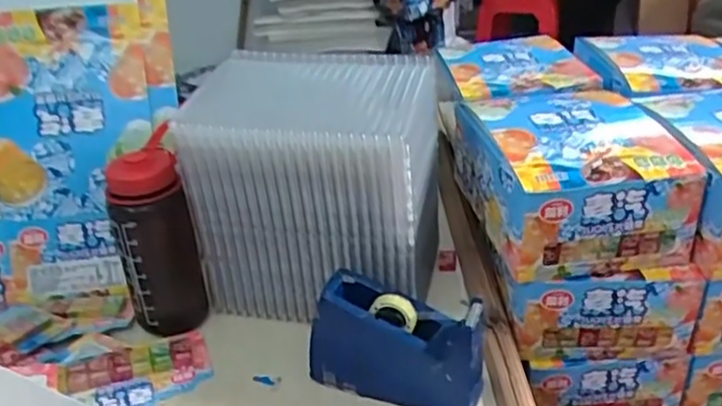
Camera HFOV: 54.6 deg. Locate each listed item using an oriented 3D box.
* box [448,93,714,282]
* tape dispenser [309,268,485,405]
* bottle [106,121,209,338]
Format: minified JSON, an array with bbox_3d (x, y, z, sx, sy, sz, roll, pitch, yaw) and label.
[{"bbox_3d":[0.187,-0.031,0.643,0.156,0.094,0.196,-7,29,-7],"label":"box"},{"bbox_3d":[0.029,0.112,0.560,0.139,0.090,0.050,7,30,19],"label":"tape dispenser"},{"bbox_3d":[-0.180,0.036,0.619,0.062,0.169,0.054,-11,29,-13],"label":"bottle"}]

